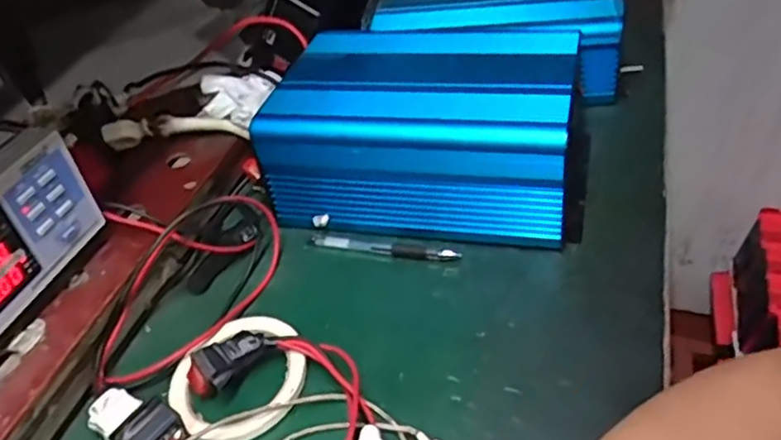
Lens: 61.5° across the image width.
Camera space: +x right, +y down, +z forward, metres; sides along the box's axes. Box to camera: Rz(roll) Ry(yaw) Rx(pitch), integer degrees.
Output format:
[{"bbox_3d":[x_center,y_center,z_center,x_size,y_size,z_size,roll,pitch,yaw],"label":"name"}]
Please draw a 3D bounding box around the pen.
[{"bbox_3d":[-0.006,0.023,0.559,0.131,0.012,0.013,10,43,16],"label":"pen"}]

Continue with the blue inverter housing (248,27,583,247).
[{"bbox_3d":[0.037,-0.080,0.591,0.257,0.121,0.175,9,43,15],"label":"blue inverter housing"}]

